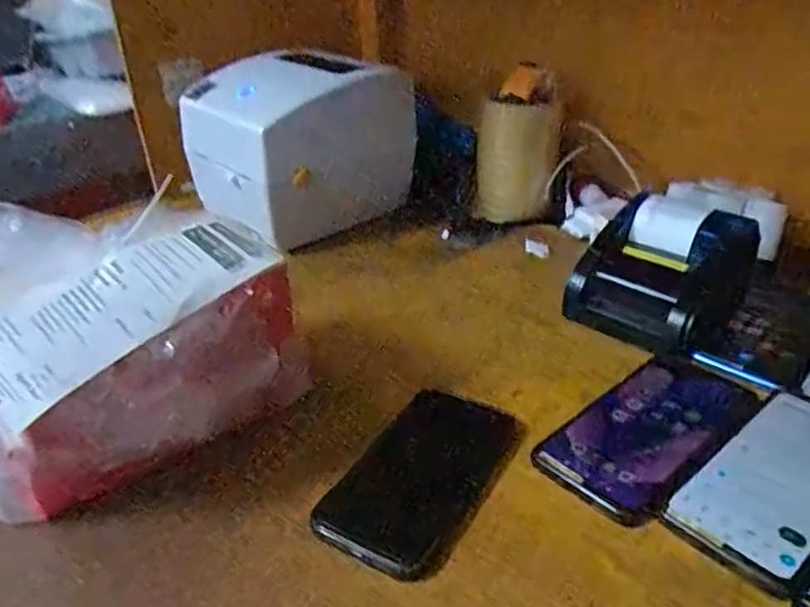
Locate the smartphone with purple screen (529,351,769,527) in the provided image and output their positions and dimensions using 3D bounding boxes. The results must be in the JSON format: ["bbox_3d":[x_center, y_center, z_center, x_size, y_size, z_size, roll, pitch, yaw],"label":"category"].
[{"bbox_3d":[0.169,0.084,0.438,0.168,0.006,0.085,-23,37,-34],"label":"smartphone with purple screen"}]

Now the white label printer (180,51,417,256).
[{"bbox_3d":[-0.112,-0.178,0.719,0.146,0.169,0.206,23,39,35],"label":"white label printer"}]

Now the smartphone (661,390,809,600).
[{"bbox_3d":[0.235,0.106,0.397,0.168,0.005,0.074,-24,37,-35],"label":"smartphone"}]

